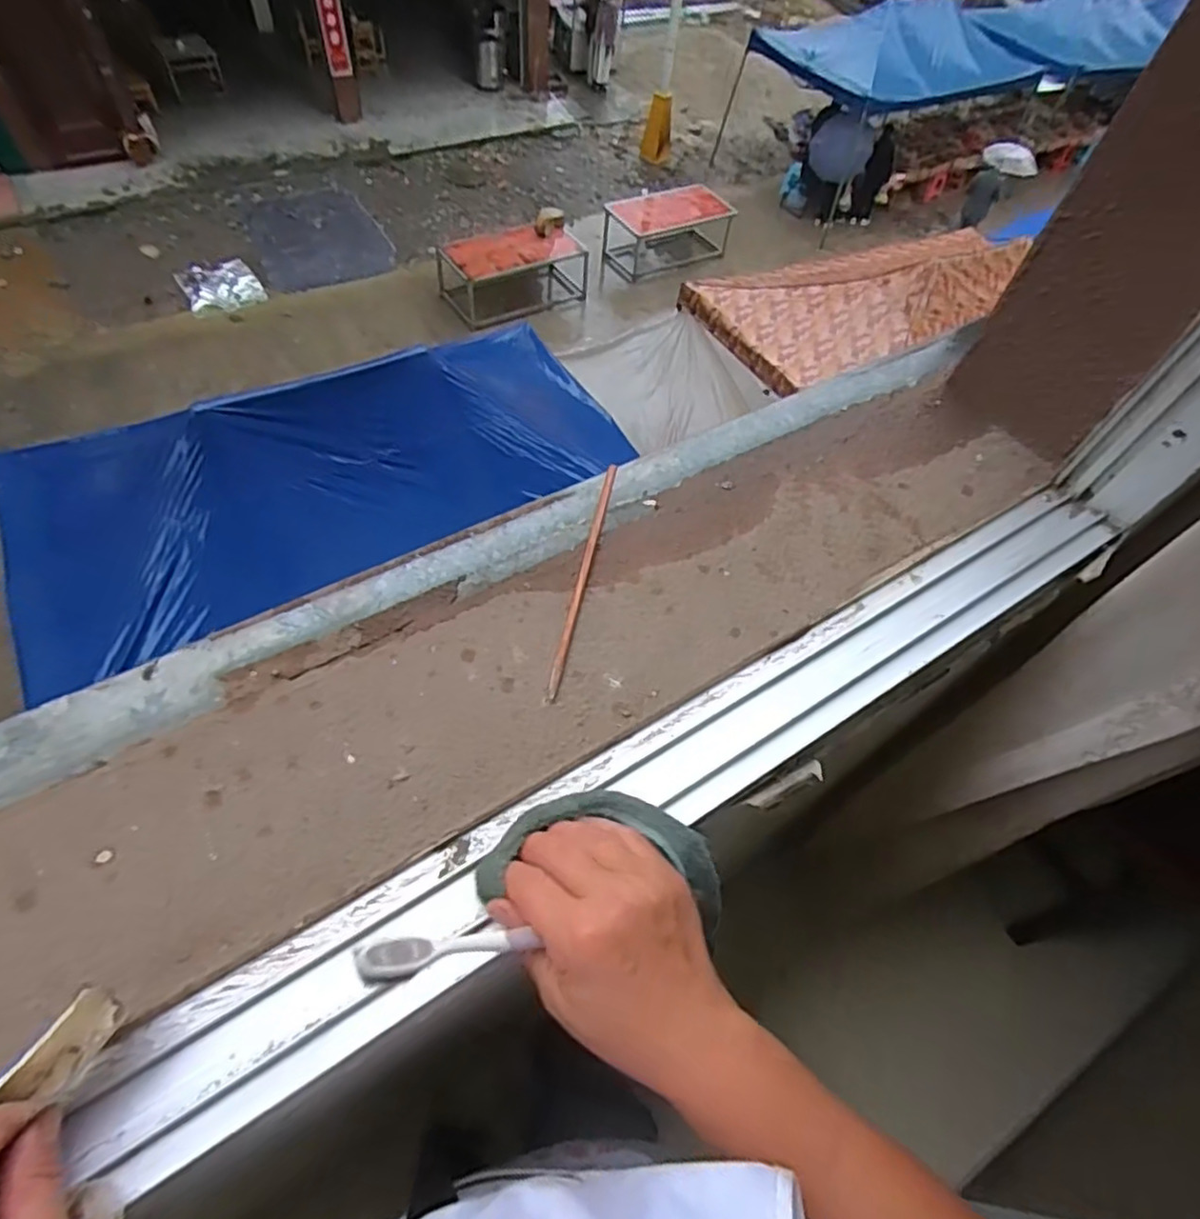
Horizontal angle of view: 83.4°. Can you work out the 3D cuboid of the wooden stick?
[{"bbox_3d":[-0.010,-0.033,0.505,0.008,0.012,0.226,12,58,1],"label":"wooden stick"}]

